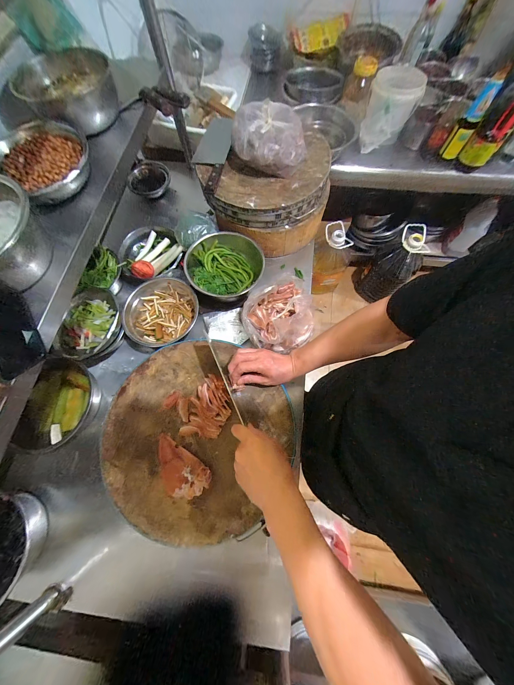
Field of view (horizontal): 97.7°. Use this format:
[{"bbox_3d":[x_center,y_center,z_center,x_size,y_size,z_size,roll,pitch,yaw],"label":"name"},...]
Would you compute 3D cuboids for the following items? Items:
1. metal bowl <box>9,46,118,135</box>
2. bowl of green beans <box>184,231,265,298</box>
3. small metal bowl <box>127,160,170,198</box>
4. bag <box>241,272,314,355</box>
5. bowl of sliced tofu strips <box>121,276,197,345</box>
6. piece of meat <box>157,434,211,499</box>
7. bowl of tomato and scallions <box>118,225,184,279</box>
[{"bbox_3d":[-0.478,-0.643,0.577,0.217,0.090,0.217,0,73,1],"label":"metal bowl"},{"bbox_3d":[-0.092,-0.234,0.705,0.241,0.106,0.225,0,73,1],"label":"bowl of green beans"},{"bbox_3d":[-0.412,-0.626,0.869,0.135,0.071,0.124,0,73,1],"label":"small metal bowl"},{"bbox_3d":[0.071,-0.083,0.646,0.189,0.115,0.211,36,77,11],"label":"bag"},{"bbox_3d":[-0.287,-0.091,0.673,0.207,0.091,0.215,9,73,4],"label":"bowl of sliced tofu strips"},{"bbox_3d":[-0.161,0.256,0.451,0.135,0.026,0.073,29,76,10],"label":"piece of meat"},{"bbox_3d":[-0.351,-0.303,0.753,0.192,0.057,0.178,0,73,1],"label":"bowl of tomato and scallions"}]

